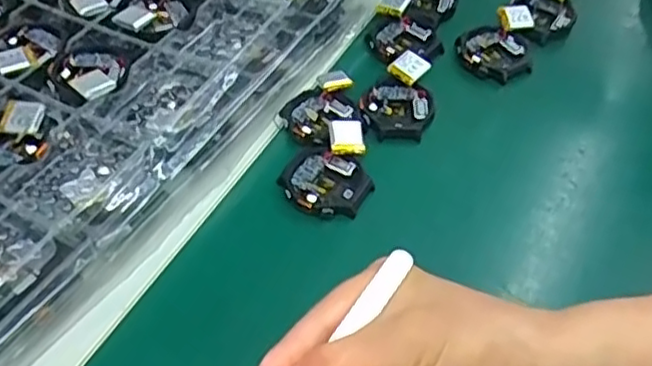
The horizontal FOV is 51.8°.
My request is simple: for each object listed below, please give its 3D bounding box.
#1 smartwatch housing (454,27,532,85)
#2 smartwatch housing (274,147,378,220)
[{"bbox_3d":[0.120,-0.093,0.483,0.054,0.012,0.044,27,56,23],"label":"smartwatch housing"},{"bbox_3d":[0.000,-0.001,0.412,0.053,0.005,0.047,17,52,16],"label":"smartwatch housing"}]

